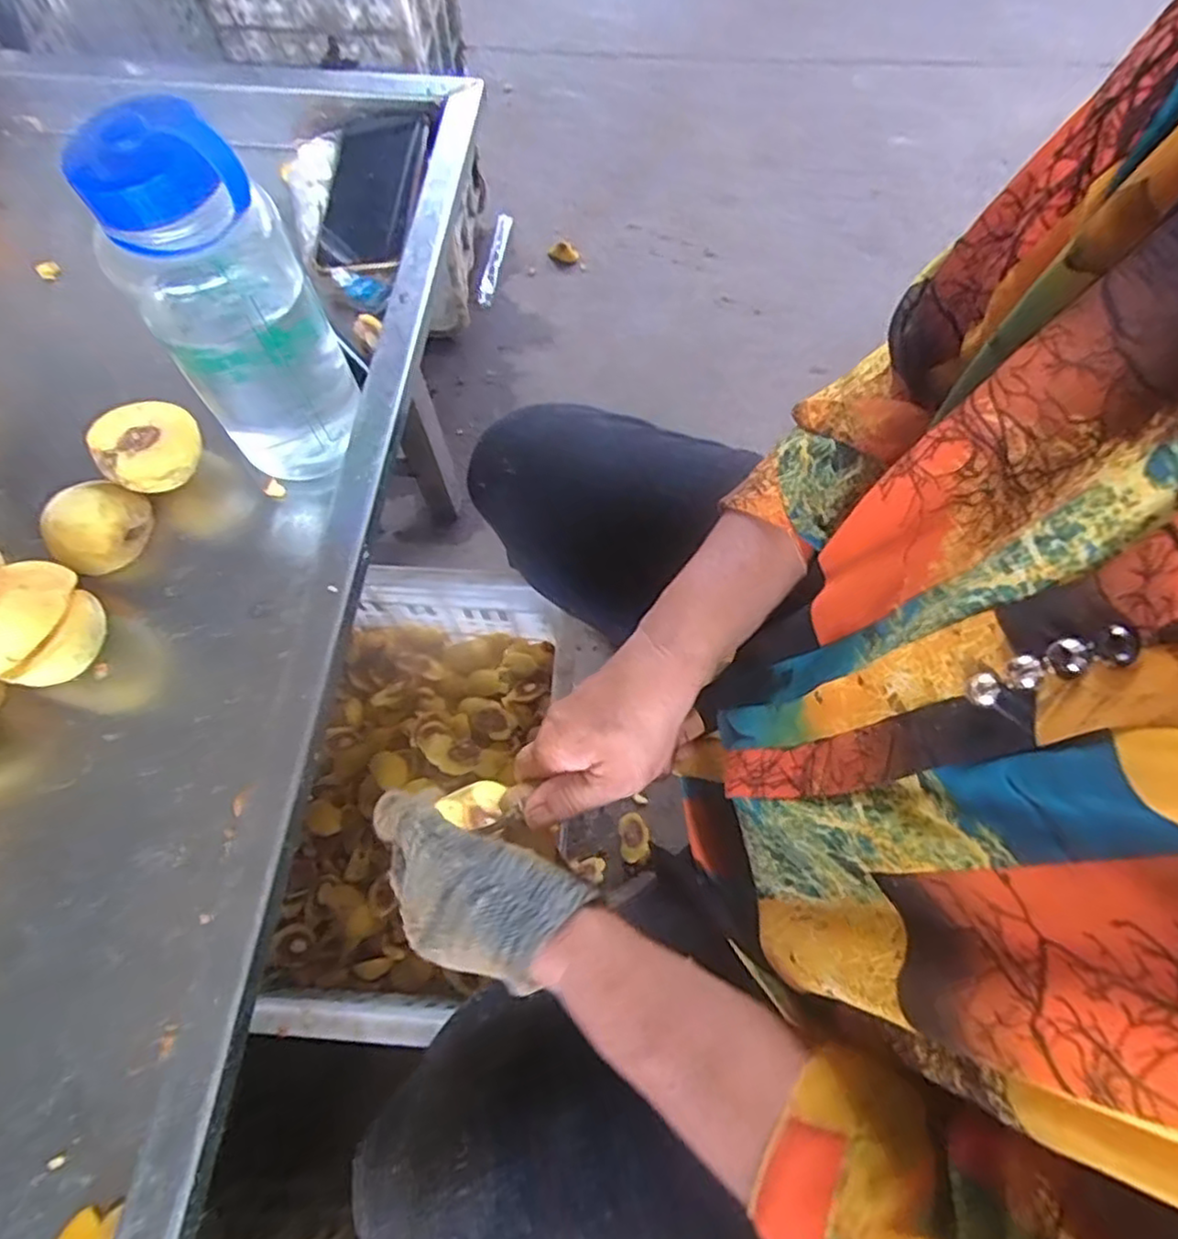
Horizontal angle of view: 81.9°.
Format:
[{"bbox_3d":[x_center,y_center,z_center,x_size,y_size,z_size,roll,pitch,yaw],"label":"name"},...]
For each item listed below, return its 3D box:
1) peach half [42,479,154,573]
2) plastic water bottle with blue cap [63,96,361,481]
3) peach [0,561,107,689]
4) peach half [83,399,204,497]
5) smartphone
[{"bbox_3d":[-0.330,-0.061,0.454,0.047,0.038,0.060,18,69,8],"label":"peach half"},{"bbox_3d":[-0.199,-0.175,0.394,0.094,0.214,0.083,-33,71,-12],"label":"plastic water bottle with blue cap"},{"bbox_3d":[-0.333,0.007,0.414,0.069,0.059,0.071,32,71,13],"label":"peach"},{"bbox_3d":[-0.298,-0.114,0.470,0.064,0.044,0.063,0,67,1],"label":"peach half"},{"bbox_3d":[-0.175,-0.352,0.551,0.076,0.015,0.165,2,67,1],"label":"smartphone"}]

